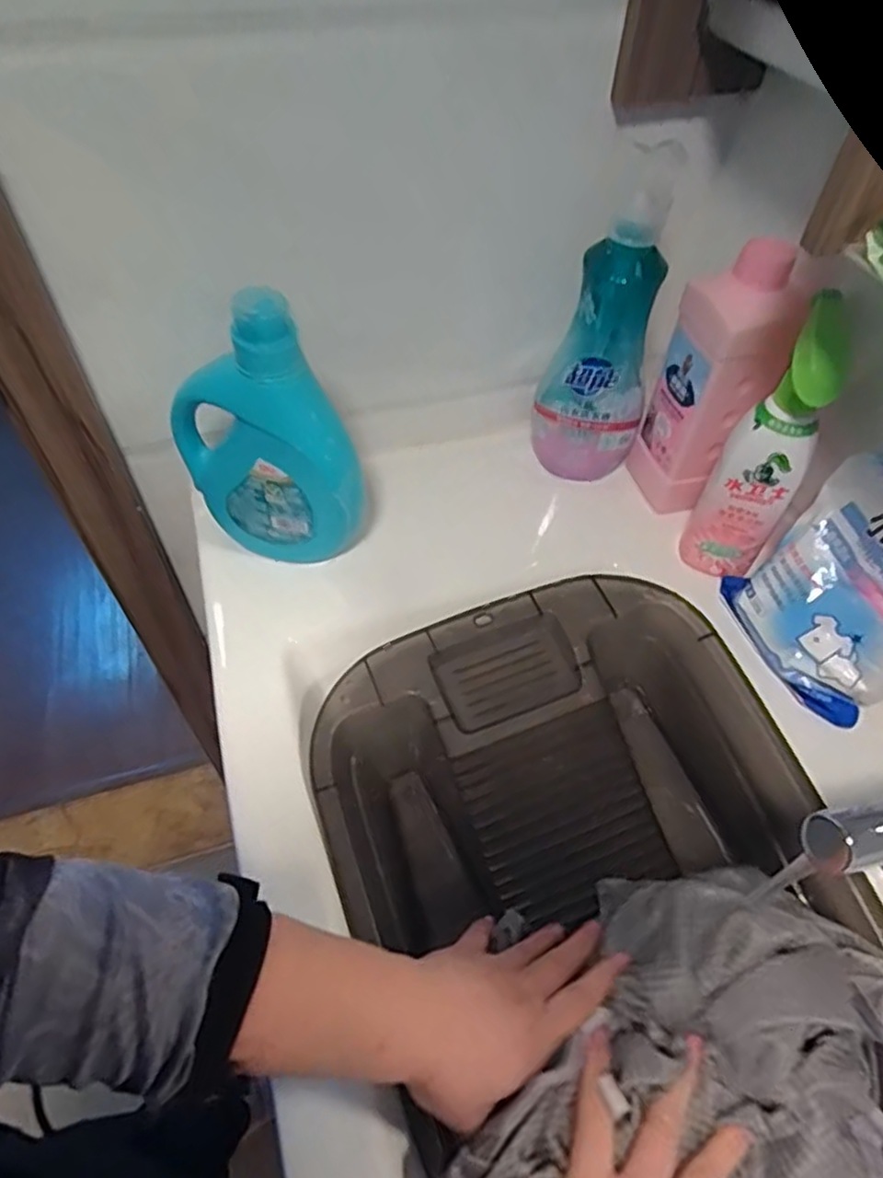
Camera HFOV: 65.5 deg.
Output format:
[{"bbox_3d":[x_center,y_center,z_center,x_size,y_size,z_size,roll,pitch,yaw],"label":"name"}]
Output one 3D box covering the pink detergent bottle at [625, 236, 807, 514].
[{"bbox_3d":[0.234,-0.174,0.598,0.077,0.223,0.077,-9,53,-9],"label":"pink detergent bottle"}]

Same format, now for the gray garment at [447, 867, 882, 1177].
[{"bbox_3d":[0.141,0.280,0.390,0.232,0.088,0.241,14,53,9],"label":"gray garment"}]

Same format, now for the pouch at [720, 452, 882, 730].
[{"bbox_3d":[0.307,-0.001,0.495,0.078,0.184,0.171,-18,55,-15],"label":"pouch"}]

